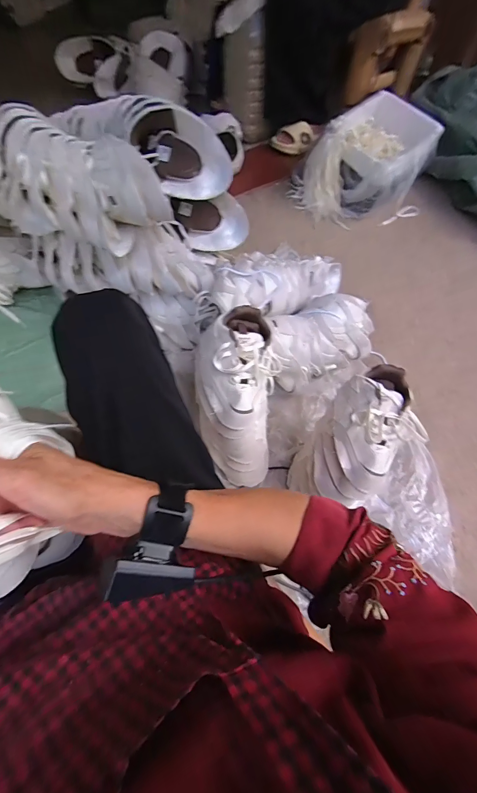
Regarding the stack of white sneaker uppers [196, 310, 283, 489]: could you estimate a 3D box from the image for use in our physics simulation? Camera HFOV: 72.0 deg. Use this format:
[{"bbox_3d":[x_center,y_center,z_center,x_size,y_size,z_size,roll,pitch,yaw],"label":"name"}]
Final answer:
[{"bbox_3d":[0.004,0.023,0.650,0.153,0.370,0.104,-6,25,-6],"label":"stack of white sneaker uppers"}]

